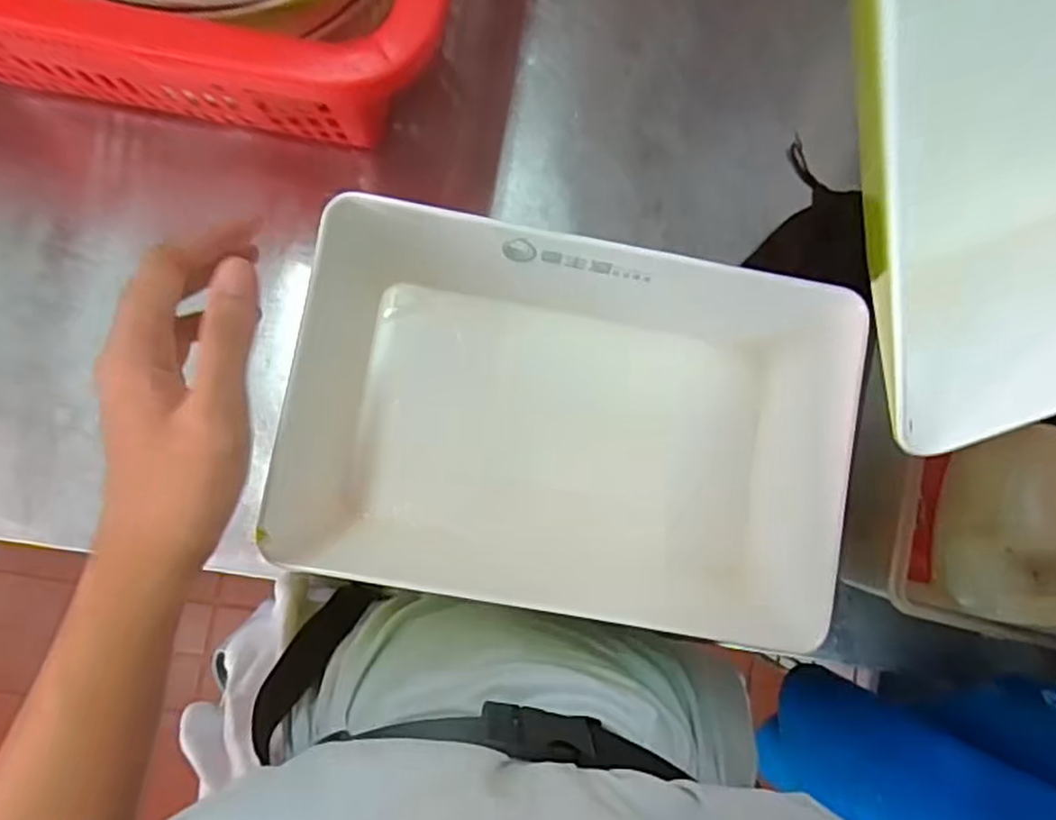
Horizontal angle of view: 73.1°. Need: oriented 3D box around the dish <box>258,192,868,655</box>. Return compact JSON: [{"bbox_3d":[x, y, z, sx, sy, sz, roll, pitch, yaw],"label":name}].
[{"bbox_3d":[0.018,0.017,0.411,0.291,0.091,0.195,8,83,-4],"label":"dish"}]

